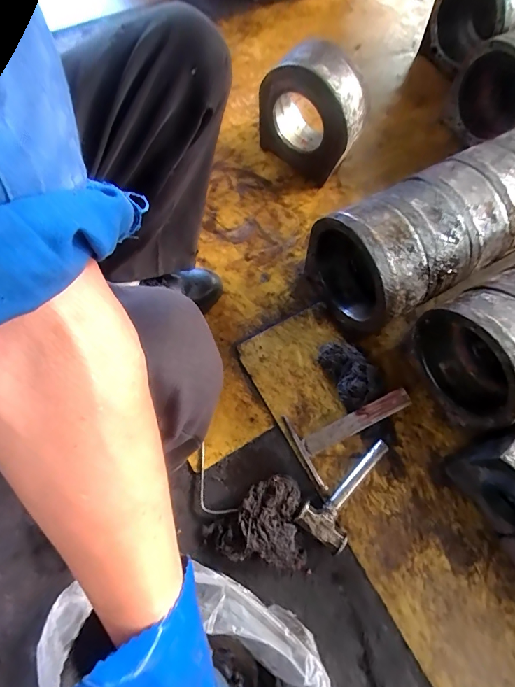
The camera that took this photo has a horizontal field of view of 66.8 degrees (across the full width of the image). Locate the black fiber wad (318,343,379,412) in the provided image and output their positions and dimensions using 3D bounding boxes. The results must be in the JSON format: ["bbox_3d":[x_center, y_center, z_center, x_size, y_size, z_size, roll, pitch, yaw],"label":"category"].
[{"bbox_3d":[0.181,0.053,0.765,0.083,0.044,0.137,-25,75,-12],"label":"black fiber wad"}]

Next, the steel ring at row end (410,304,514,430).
[{"bbox_3d":[0.381,0.032,0.690,0.083,0.229,0.219,-25,75,-12],"label":"steel ring at row end"}]

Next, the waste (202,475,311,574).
[{"bbox_3d":[0.000,0.312,0.668,0.162,0.041,0.160,-4,71,-3],"label":"waste"}]

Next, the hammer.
[{"bbox_3d":[0.162,0.256,0.700,0.095,0.033,0.210,38,73,8],"label":"hammer"}]

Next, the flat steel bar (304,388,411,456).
[{"bbox_3d":[0.188,0.147,0.739,0.212,0.016,0.038,-26,86,-3],"label":"flat steel bar"}]

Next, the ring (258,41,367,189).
[{"bbox_3d":[0.101,-0.437,0.761,0.196,0.254,0.079,42,71,8],"label":"ring"}]

